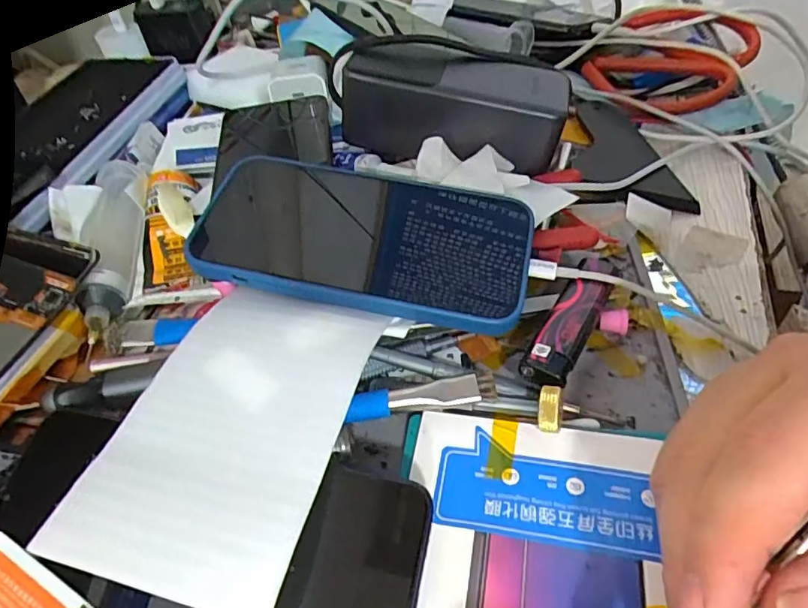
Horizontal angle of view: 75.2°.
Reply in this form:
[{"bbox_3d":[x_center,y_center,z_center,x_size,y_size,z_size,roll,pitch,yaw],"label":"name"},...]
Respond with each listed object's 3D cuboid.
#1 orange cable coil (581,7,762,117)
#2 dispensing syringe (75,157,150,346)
[{"bbox_3d":[0.194,-0.178,0.378,0.110,0.042,0.100,-5,46,5],"label":"orange cable coil"},{"bbox_3d":[-0.167,-0.034,0.297,0.028,0.023,0.131,-13,46,-3],"label":"dispensing syringe"}]

